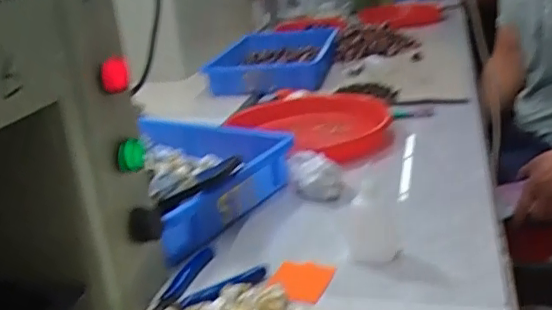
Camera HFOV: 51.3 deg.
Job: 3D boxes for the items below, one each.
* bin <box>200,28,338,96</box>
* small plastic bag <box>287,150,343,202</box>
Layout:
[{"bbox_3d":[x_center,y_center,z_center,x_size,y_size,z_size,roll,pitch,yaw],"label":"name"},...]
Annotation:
[{"bbox_3d":[0.007,-0.243,1.367,0.260,0.059,0.453,-2,22,9],"label":"bin"},{"bbox_3d":[0.046,0.026,0.698,0.064,0.047,0.049,-2,22,9],"label":"small plastic bag"}]

